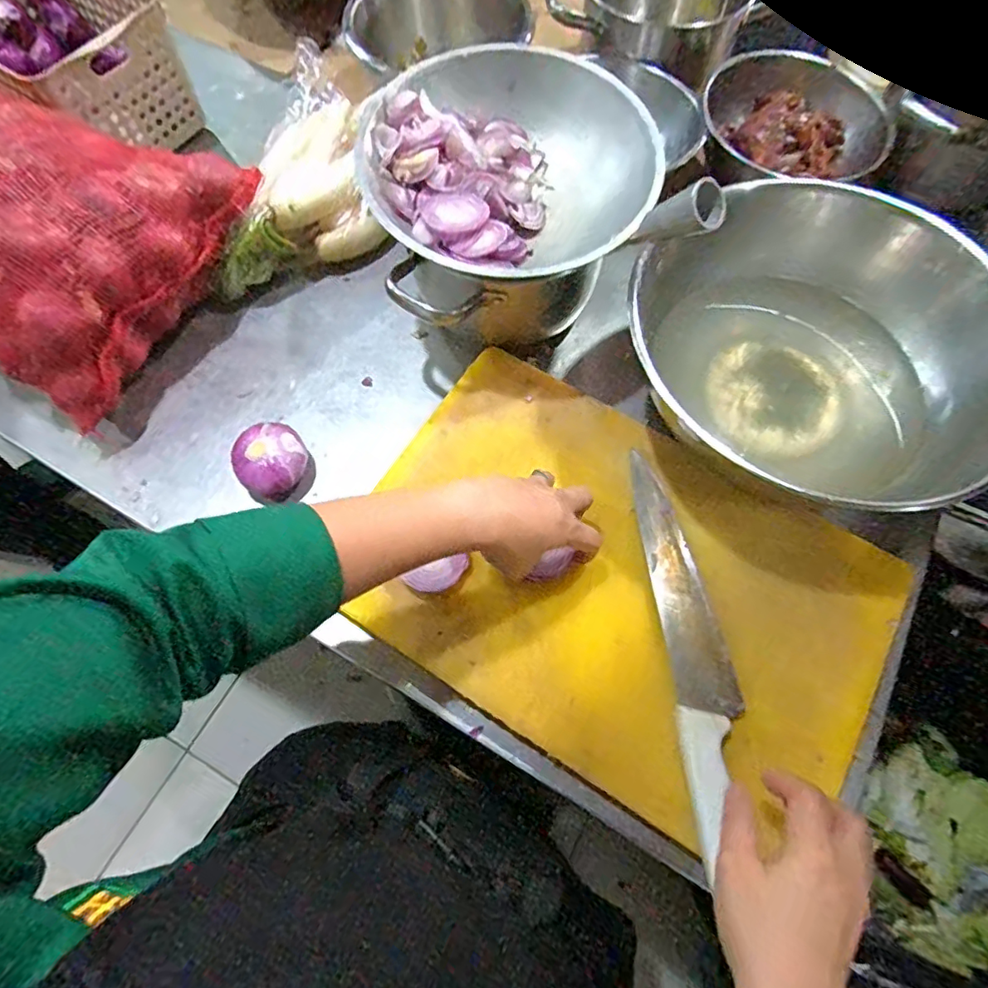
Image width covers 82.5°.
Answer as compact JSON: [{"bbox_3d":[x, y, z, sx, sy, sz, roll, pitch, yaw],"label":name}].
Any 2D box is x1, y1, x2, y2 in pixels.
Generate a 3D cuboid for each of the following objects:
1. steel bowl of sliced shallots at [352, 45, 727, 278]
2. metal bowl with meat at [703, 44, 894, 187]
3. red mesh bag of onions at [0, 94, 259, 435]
[{"bbox_3d":[0.026,-0.302,0.524,0.276,0.078,0.242,16,68,5],"label":"steel bowl of sliced shallots"},{"bbox_3d":[0.354,-0.436,0.676,0.210,0.067,0.212,0,68,-1],"label":"metal bowl with meat"},{"bbox_3d":[-0.508,-0.302,0.551,0.447,0.150,0.289,26,69,9],"label":"red mesh bag of onions"}]

